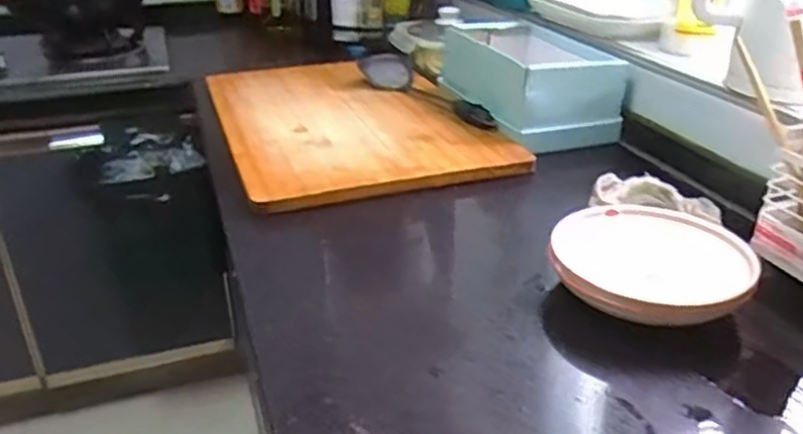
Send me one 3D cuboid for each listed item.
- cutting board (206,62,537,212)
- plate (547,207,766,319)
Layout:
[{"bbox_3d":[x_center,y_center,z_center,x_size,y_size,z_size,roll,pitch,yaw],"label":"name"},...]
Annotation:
[{"bbox_3d":[-0.090,-0.154,1.053,0.356,0.043,0.529,-10,28,-18],"label":"cutting board"},{"bbox_3d":[0.228,0.037,0.648,0.175,0.041,0.143,7,28,16],"label":"plate"}]

